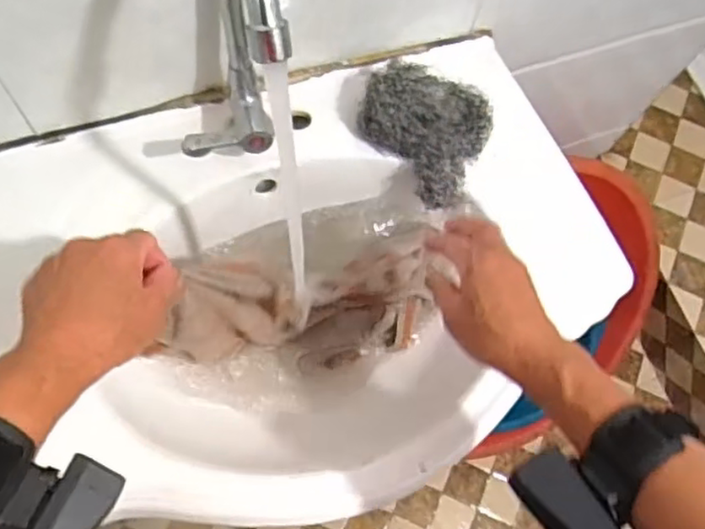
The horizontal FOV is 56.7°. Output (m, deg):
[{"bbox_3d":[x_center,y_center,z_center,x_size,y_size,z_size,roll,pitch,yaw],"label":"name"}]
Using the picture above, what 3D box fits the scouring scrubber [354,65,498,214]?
[{"bbox_3d":[0.066,-0.135,0.633,0.124,0.045,0.118,2,70,-5],"label":"scouring scrubber"}]

